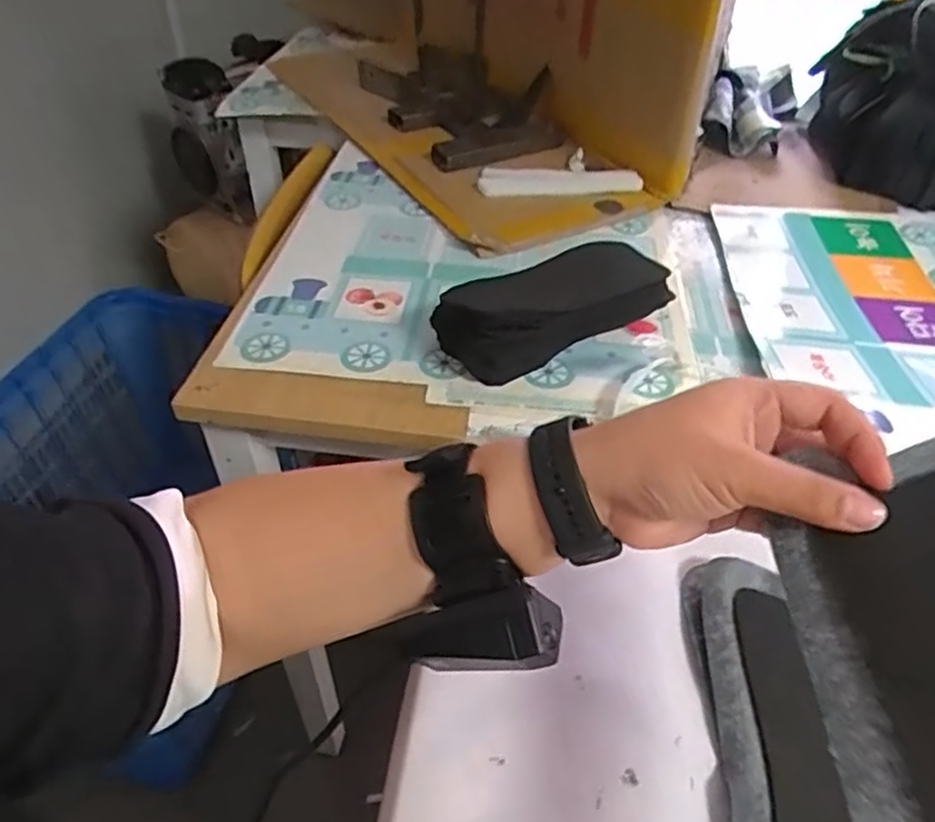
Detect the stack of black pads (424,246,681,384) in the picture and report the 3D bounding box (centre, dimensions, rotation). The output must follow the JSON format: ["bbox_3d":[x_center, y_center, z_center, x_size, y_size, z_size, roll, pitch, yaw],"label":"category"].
[{"bbox_3d":[0.071,-0.087,0.557,0.194,0.068,0.081,-23,51,-22],"label":"stack of black pads"}]

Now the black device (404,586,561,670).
[{"bbox_3d":[0.005,0.103,0.304,0.073,0.028,0.024,-18,40,25],"label":"black device"}]

